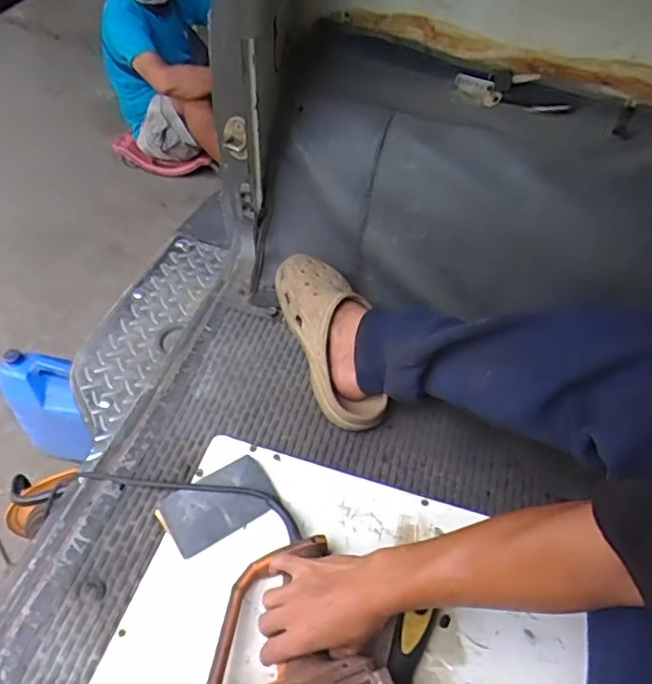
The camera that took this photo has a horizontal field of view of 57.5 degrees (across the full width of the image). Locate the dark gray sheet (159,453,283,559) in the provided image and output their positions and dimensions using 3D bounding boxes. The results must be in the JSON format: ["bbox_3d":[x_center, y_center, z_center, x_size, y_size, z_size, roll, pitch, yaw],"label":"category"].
[{"bbox_3d":[-0.113,0.171,0.636,0.115,0.017,0.071,-25,54,-24],"label":"dark gray sheet"}]

